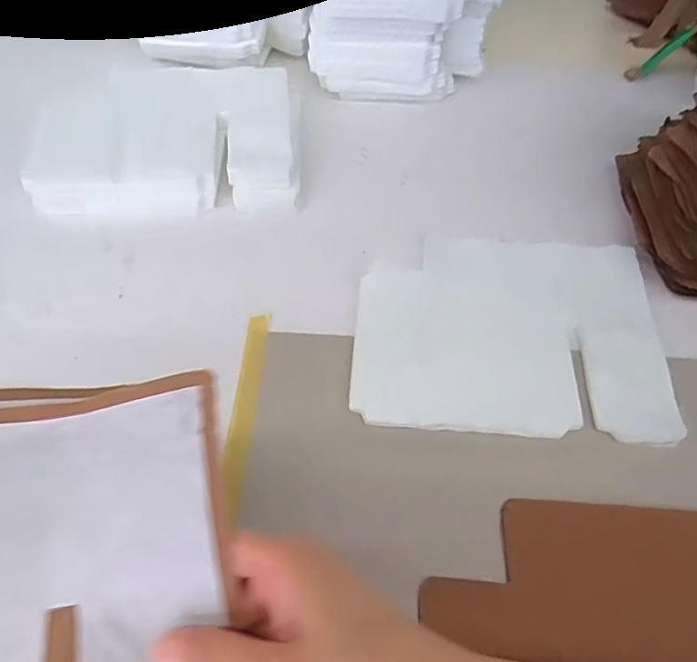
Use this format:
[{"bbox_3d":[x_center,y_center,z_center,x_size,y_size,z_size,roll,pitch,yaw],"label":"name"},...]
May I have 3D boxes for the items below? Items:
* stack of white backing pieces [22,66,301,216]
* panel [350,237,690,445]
[{"bbox_3d":[-0.170,-0.189,0.536,0.238,0.033,0.193,-3,55,-6],"label":"stack of white backing pieces"},{"bbox_3d":[0.124,-0.005,0.434,0.230,0.015,0.182,5,54,0],"label":"panel"}]

